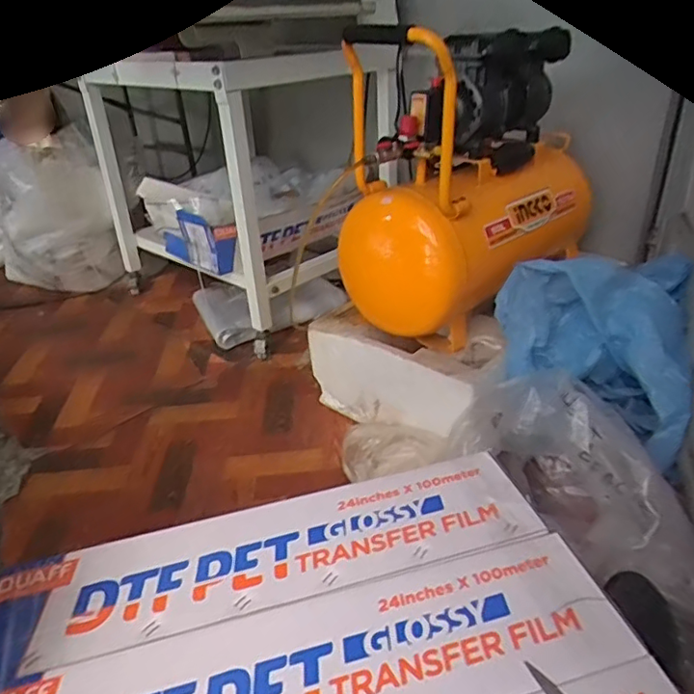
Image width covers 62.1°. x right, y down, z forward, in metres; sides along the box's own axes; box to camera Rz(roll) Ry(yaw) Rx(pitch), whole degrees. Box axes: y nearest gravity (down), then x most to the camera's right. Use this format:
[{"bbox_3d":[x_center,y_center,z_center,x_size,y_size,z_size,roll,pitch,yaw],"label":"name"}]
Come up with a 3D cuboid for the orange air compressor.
[{"bbox_3d":[0.267,-0.352,1.207,0.297,0.537,0.530,23,39,37],"label":"orange air compressor"}]

